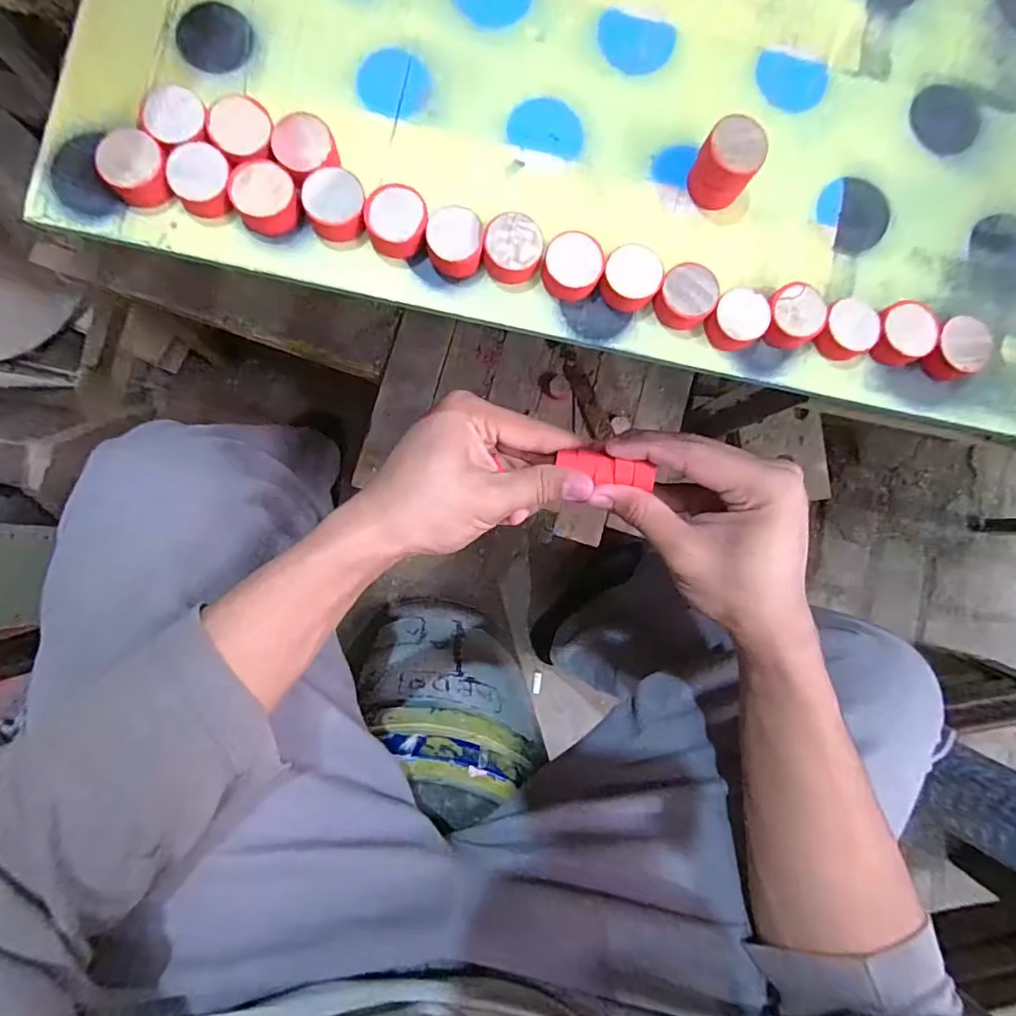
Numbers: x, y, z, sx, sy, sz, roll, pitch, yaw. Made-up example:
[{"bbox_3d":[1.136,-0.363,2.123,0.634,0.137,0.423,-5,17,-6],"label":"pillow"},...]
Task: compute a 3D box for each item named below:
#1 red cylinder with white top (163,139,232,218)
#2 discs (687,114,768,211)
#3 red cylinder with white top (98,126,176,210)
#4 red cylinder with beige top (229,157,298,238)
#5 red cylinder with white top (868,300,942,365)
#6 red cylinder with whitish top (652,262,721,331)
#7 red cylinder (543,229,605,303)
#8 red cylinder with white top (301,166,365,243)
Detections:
[{"bbox_3d":[-0.109,-0.117,0.189,0.020,0.009,0.024,-26,91,-8],"label":"red cylinder with white top"},{"bbox_3d":[0.083,-0.131,0.201,0.022,0.020,0.023,0,87,-7],"label":"discs"},{"bbox_3d":[-0.131,-0.120,0.187,0.020,0.012,0.024,-24,91,-8],"label":"red cylinder with white top"},{"bbox_3d":[-0.088,-0.113,0.191,0.021,0.011,0.024,-26,91,-8],"label":"red cylinder with beige top"},{"bbox_3d":[0.155,-0.068,0.205,0.023,0.007,0.022,0,87,-7],"label":"red cylinder with white top"},{"bbox_3d":[0.068,-0.081,0.200,0.021,0.008,0.023,0,87,-7],"label":"red cylinder with whitish top"},{"bbox_3d":[0.024,-0.089,0.198,0.022,0.008,0.026,12,86,-7],"label":"red cylinder"},{"bbox_3d":[-0.063,-0.111,0.193,0.021,0.012,0.022,0,87,-7],"label":"red cylinder with white top"}]

